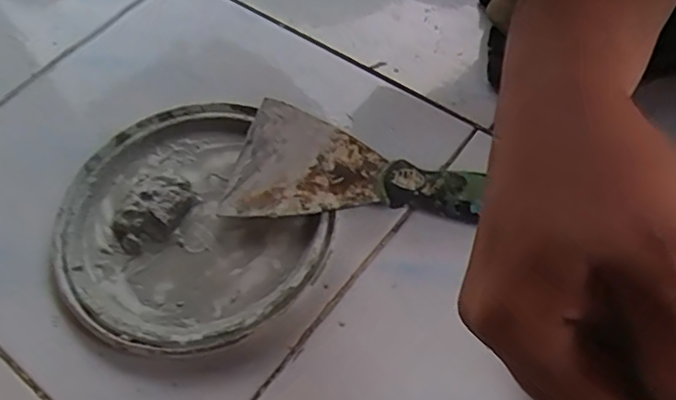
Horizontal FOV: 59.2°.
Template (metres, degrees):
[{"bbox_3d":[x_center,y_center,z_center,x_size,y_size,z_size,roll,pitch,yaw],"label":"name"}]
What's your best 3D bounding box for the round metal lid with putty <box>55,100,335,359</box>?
[{"bbox_3d":[-0.098,0.016,0.375,0.149,0.017,0.170,-32,60,-17],"label":"round metal lid with putty"}]

